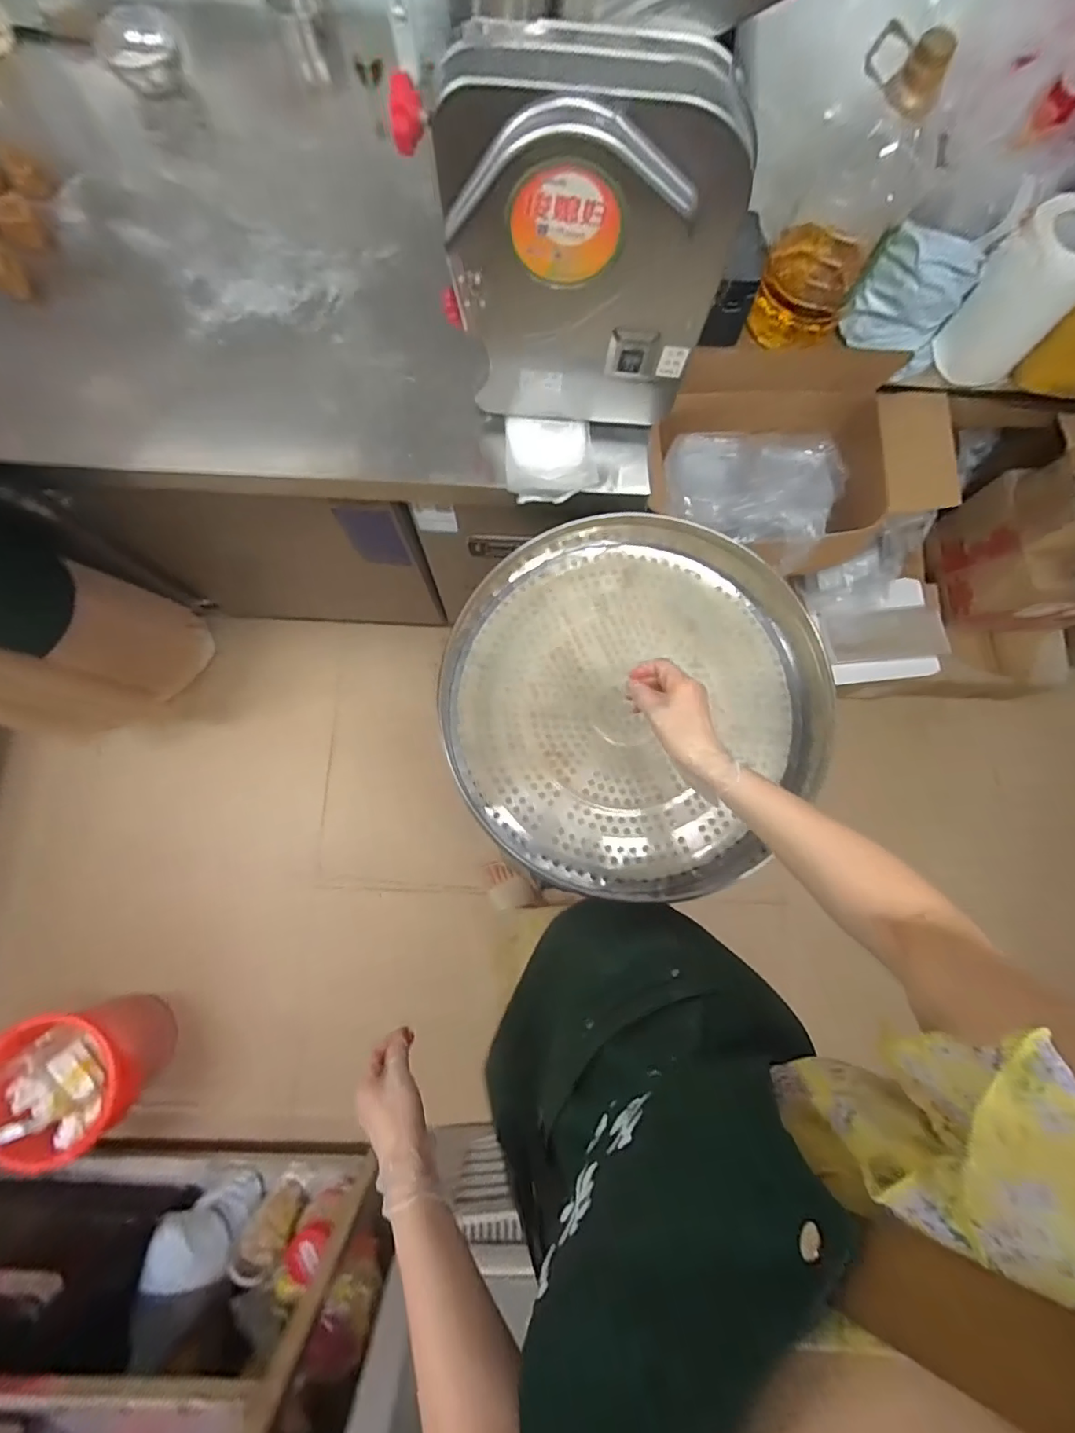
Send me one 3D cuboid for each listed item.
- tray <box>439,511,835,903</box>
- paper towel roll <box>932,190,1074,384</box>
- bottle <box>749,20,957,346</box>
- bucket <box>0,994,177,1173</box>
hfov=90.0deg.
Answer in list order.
[{"bbox_3d":[0.128,-0.021,0.736,0.526,0.091,0.502,0,80,-1],"label":"tray"},{"bbox_3d":[0.758,-0.653,0.853,0.117,0.204,0.143,-42,83,-8],"label":"paper towel roll"},{"bbox_3d":[0.441,-0.729,0.777,0.151,0.328,0.138,22,80,3],"label":"bottle"},{"bbox_3d":[-0.973,0.759,1.152,0.246,0.213,0.266,0,80,-1],"label":"bucket"}]

